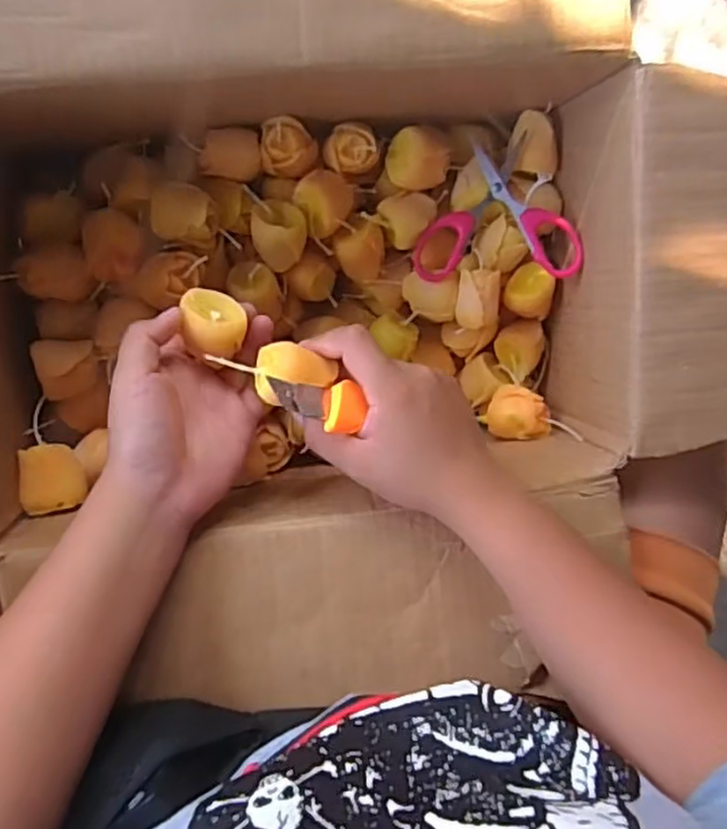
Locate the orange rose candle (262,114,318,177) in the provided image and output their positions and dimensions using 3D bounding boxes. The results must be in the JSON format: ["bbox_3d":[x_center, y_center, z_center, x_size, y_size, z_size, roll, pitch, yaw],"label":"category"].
[{"bbox_3d":[-0.048,-0.175,0.452,0.036,0.031,0.032,1,88,-5],"label":"orange rose candle"}]

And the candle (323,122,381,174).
[{"bbox_3d":[-0.007,-0.179,0.470,0.036,0.031,0.035,0,88,-5],"label":"candle"}]

